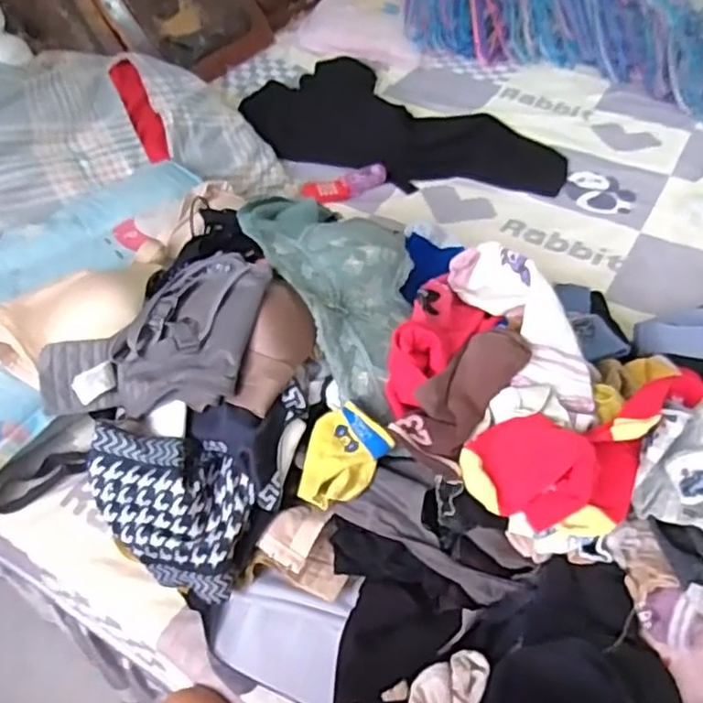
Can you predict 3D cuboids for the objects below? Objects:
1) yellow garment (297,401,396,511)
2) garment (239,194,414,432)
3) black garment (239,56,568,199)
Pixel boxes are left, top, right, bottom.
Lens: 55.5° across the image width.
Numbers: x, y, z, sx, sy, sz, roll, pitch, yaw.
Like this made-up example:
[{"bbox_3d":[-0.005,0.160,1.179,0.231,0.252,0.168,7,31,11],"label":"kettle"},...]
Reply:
[{"bbox_3d":[-0.011,0.091,0.581,0.070,0.036,0.083,32,55,27],"label":"yellow garment"},{"bbox_3d":[-0.001,-0.073,0.679,0.145,0.072,0.287,-23,51,-20],"label":"garment"},{"bbox_3d":[0.104,-0.423,1.233,0.573,0.049,0.351,13,49,12],"label":"black garment"}]

